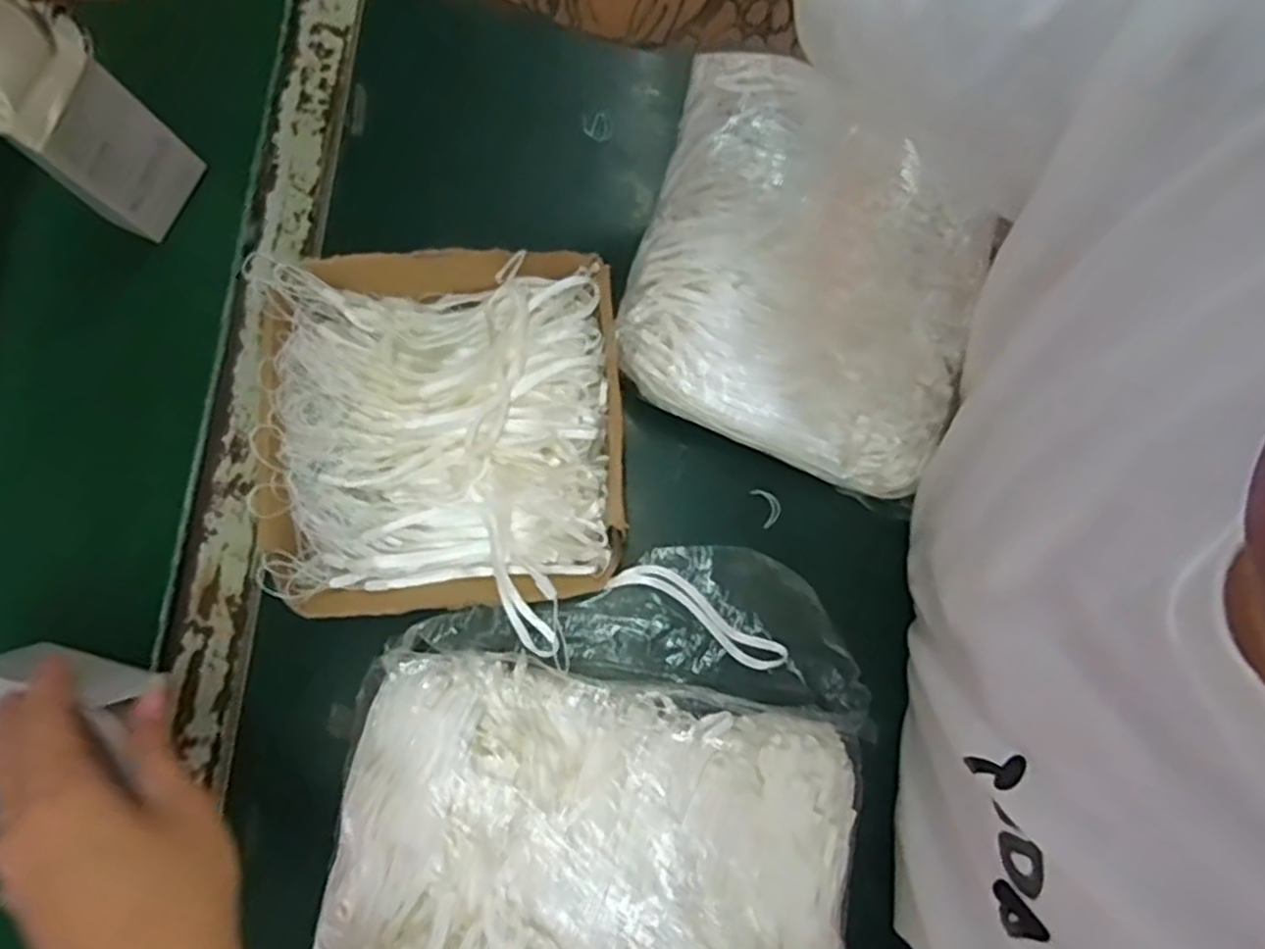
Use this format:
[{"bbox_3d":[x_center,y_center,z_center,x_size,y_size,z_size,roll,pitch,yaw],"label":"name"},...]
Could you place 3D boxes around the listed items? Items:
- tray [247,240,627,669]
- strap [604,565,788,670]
[{"bbox_3d":[-0.105,-0.023,0.431,0.195,0.052,0.206,2,77,1],"label":"tray"},{"bbox_3d":[0.039,0.081,0.436,0.108,0.012,0.024,28,79,7],"label":"strap"}]

